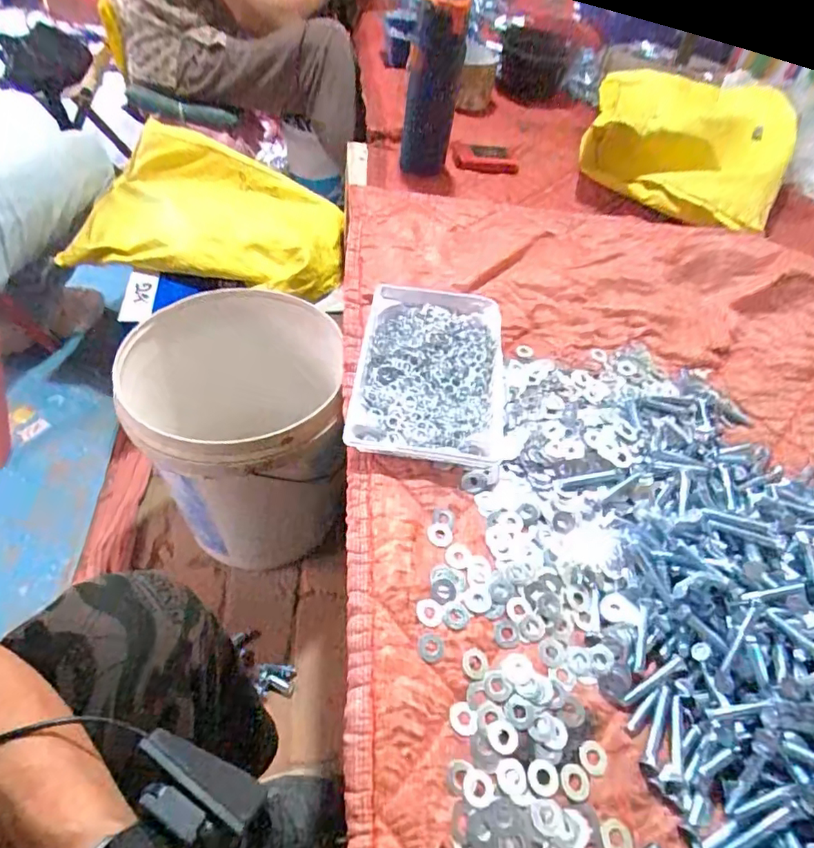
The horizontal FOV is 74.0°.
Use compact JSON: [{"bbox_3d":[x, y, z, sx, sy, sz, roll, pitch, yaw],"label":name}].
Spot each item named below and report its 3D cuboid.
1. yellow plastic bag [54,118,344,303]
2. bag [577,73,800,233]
[{"bbox_3d":[-0.329,-0.365,0.933,0.459,0.155,0.234,10,51,2],"label":"yellow plastic bag"},{"bbox_3d":[0.454,-0.467,0.868,0.320,0.103,0.421,29,56,18],"label":"bag"}]

